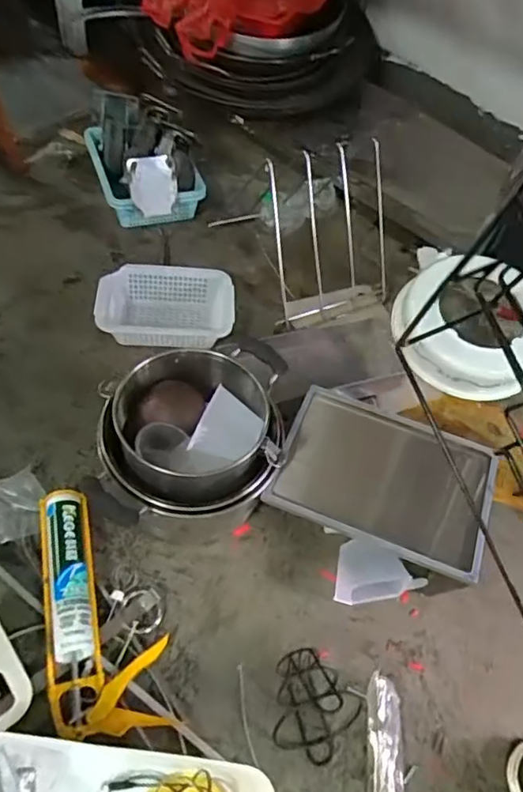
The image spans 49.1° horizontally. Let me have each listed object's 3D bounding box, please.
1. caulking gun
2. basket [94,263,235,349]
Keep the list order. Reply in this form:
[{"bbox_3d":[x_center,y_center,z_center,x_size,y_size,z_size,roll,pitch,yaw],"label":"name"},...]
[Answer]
[{"bbox_3d":[-0.209,0.267,0.745,0.138,0.069,0.314,-9,57,-14],"label":"caulking gun"},{"bbox_3d":[-0.167,-0.155,1.025,0.230,0.070,0.166,4,55,-6],"label":"basket"}]

